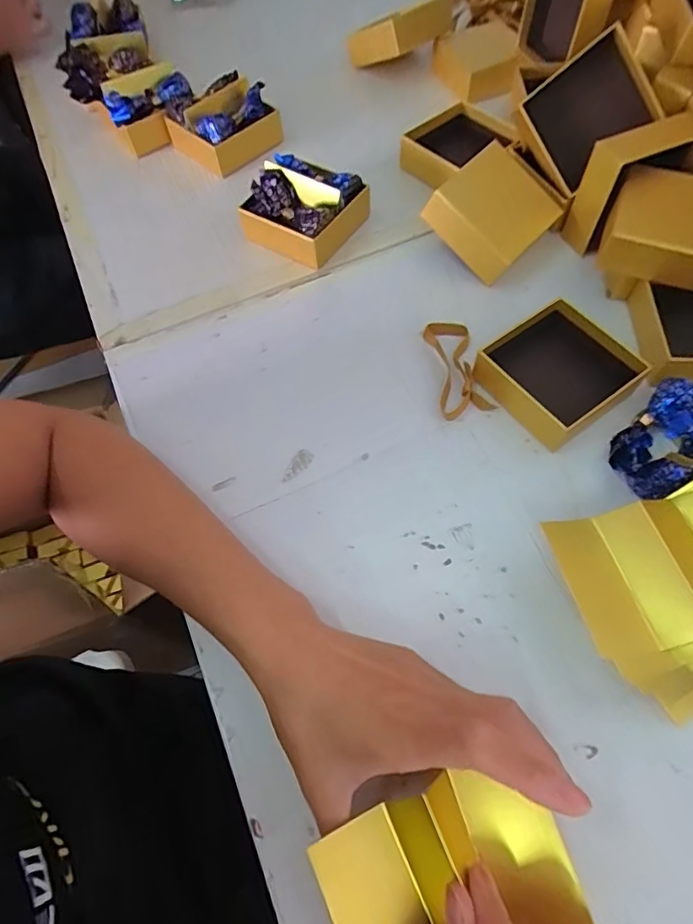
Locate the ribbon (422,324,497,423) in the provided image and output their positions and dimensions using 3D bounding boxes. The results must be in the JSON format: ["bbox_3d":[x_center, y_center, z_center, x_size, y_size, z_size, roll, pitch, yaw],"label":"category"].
[{"bbox_3d":[0.086,-0.074,0.407,0.037,0.009,0.086,-8,62,0],"label":"ribbon"}]

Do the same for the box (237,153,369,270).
[{"bbox_3d":[-0.040,-0.232,0.474,0.089,0.053,0.090,31,69,18],"label":"box"}]

